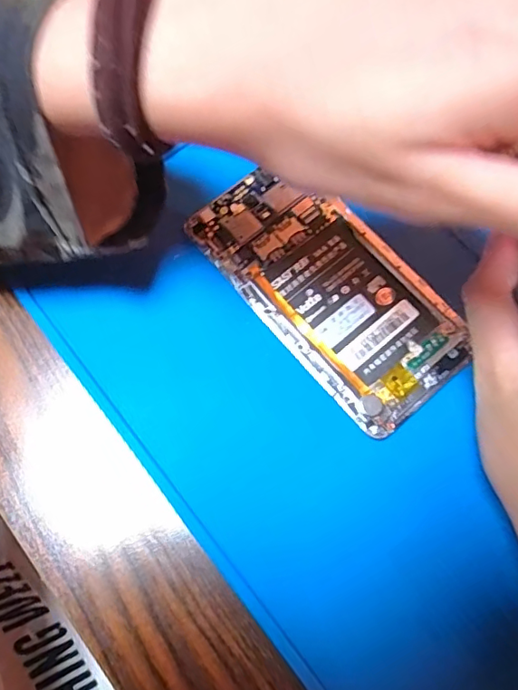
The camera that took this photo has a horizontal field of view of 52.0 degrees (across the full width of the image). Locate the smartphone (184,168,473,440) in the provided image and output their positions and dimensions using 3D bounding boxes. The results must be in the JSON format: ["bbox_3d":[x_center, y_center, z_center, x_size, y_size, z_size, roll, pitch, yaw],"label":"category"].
[{"bbox_3d":[0.034,-0.029,0.258,0.069,0.009,0.139,-39,76,-10],"label":"smartphone"}]

